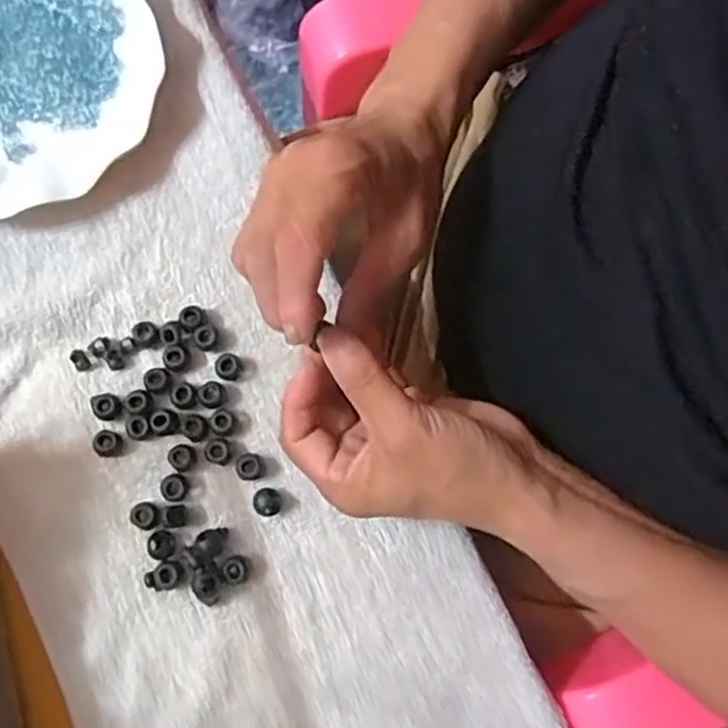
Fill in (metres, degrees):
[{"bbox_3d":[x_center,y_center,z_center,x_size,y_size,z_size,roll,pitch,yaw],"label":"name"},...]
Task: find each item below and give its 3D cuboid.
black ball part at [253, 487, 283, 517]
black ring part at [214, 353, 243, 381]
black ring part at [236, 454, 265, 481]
[{"bbox_3d":[-0.053,0.076,0.378,0.015,0.012,0.015,0,79,-1],"label":"black ball part"},{"bbox_3d":[-0.077,0.002,0.393,0.015,0.007,0.015,0,79,-1],"label":"black ring part"},{"bbox_3d":[-0.064,0.058,0.384,0.015,0.009,0.015,0,79,-1],"label":"black ring part"}]

